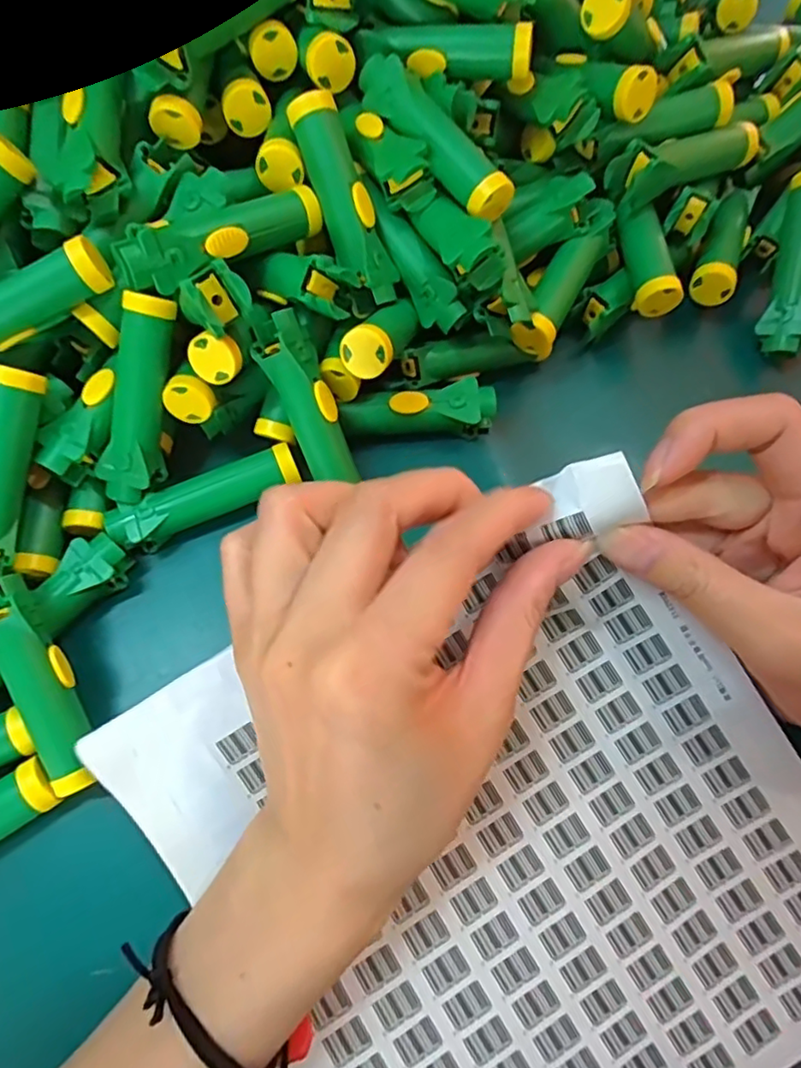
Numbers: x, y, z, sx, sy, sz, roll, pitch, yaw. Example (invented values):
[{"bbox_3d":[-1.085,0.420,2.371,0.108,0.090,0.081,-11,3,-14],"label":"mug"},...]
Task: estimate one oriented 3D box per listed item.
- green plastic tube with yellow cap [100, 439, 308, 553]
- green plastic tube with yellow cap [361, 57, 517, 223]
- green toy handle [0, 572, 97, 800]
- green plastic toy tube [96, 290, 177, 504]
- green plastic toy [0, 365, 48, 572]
[{"bbox_3d":[-0.083,-0.016,0.261,0.079,0.016,0.022,-26,73,-9],"label":"green plastic tube with yellow cap"},{"bbox_3d":[0.013,-0.161,0.251,0.019,0.025,0.081,-36,75,-12],"label":"green plastic tube with yellow cap"},{"bbox_3d":[-0.131,0.055,0.225,0.019,0.014,0.081,-21,94,-8],"label":"green toy handle"},{"bbox_3d":[-0.104,-0.053,0.246,0.021,0.015,0.080,14,105,4],"label":"green plastic toy tube"},{"bbox_3d":[-0.151,-0.023,0.232,0.016,0.016,0.077,11,90,3],"label":"green plastic toy"}]

